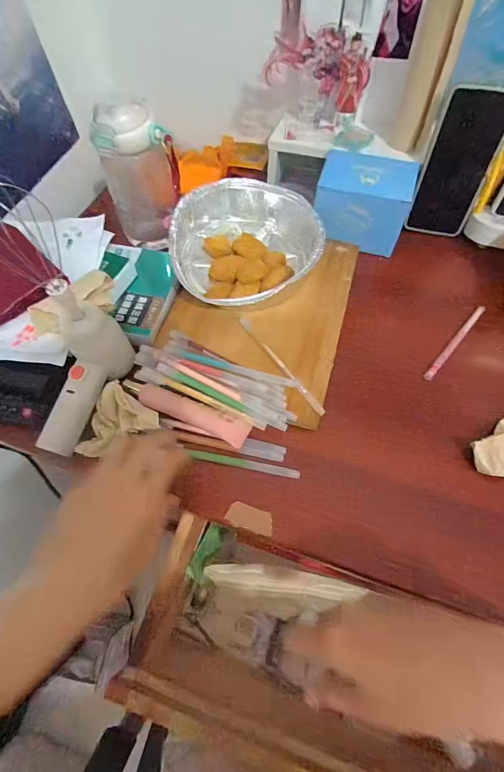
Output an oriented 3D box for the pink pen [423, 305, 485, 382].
[{"bbox_3d":[0.245,-0.053,0.441,0.010,0.010,0.134,38,68,20],"label":"pink pen"}]

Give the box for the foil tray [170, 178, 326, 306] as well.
[{"bbox_3d":[-0.005,-0.178,0.466,0.174,0.059,0.203,1,61,2],"label":"foil tray"}]

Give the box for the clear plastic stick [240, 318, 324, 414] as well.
[{"bbox_3d":[0.031,-0.025,0.409,0.011,0.008,0.145,-31,65,-16],"label":"clear plastic stick"}]

